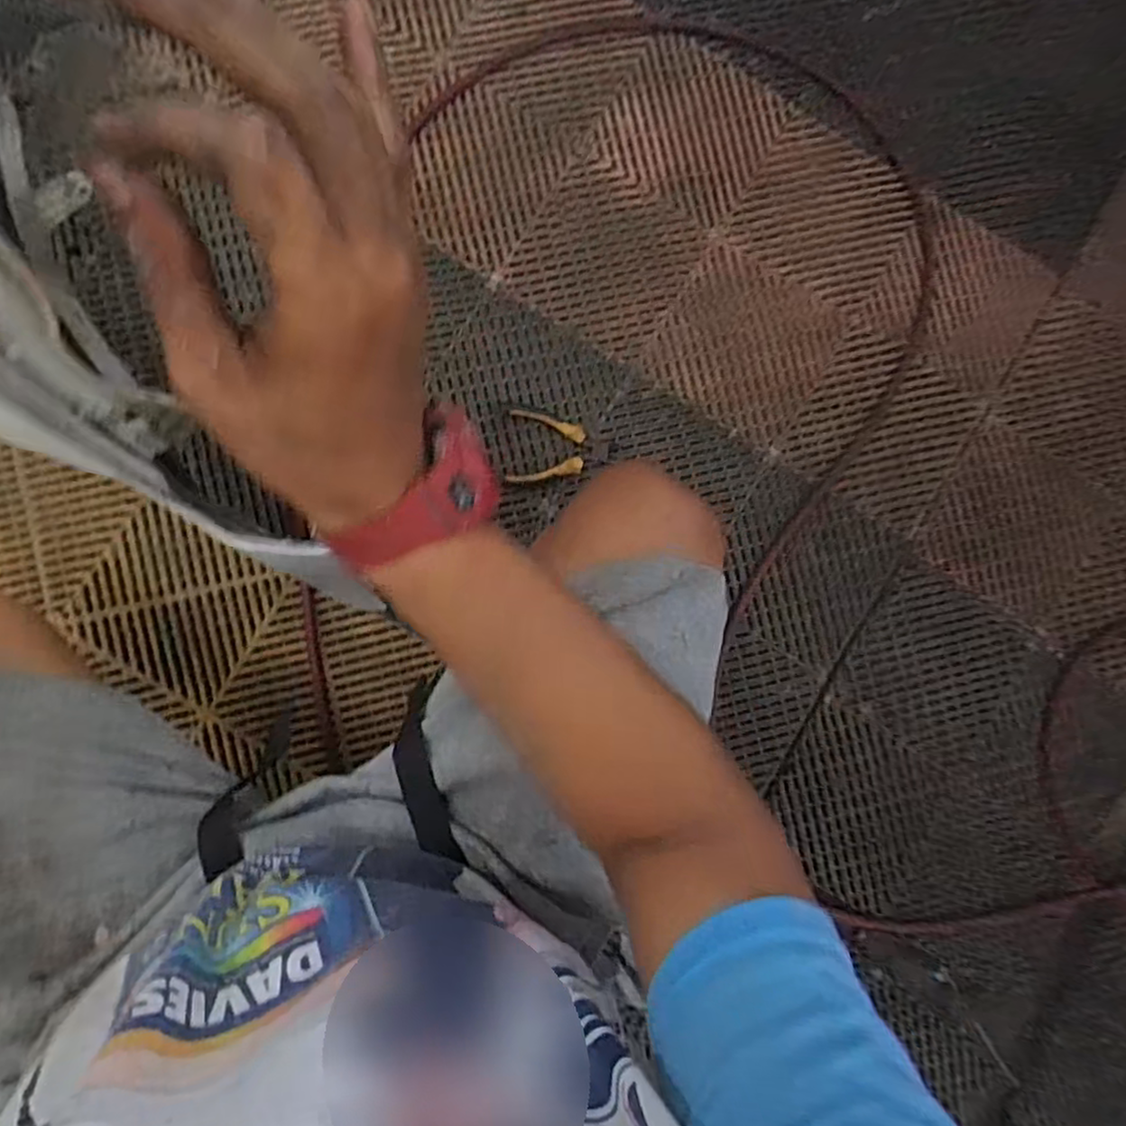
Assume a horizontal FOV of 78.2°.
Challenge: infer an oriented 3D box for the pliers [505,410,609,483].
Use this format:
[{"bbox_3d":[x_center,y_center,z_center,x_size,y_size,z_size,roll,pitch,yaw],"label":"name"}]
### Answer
[{"bbox_3d":[-0.005,-0.139,0.831,0.118,0.022,0.088,1,89,-4],"label":"pliers"}]

